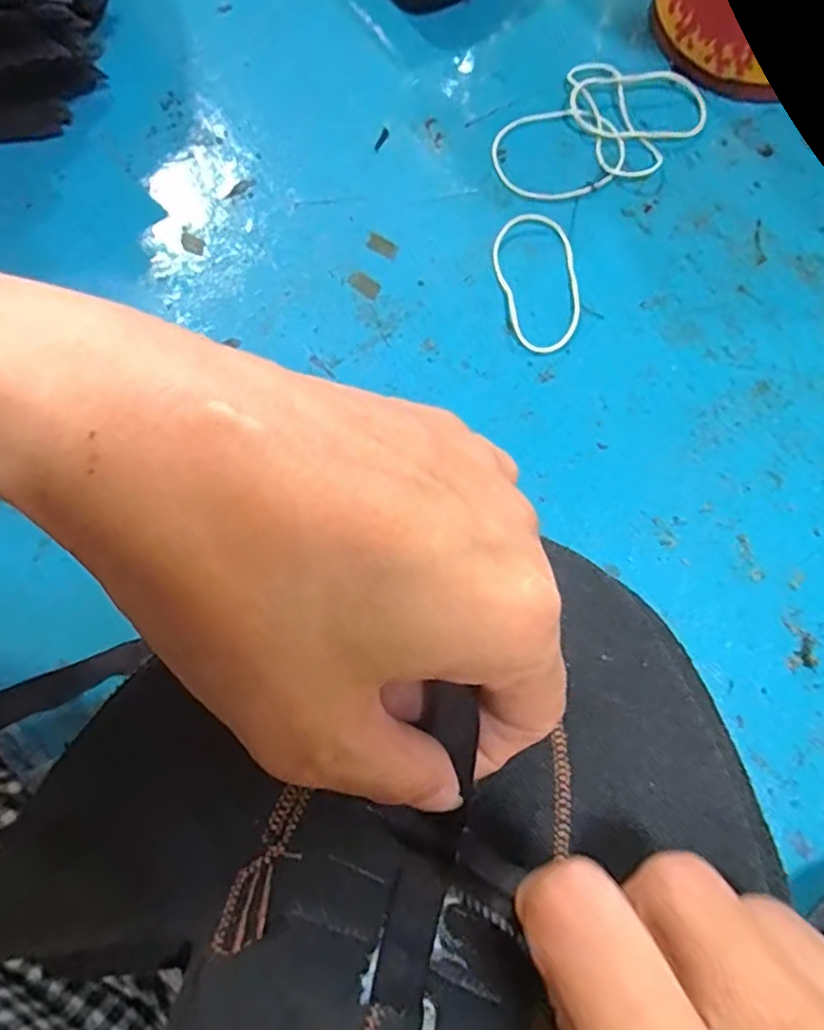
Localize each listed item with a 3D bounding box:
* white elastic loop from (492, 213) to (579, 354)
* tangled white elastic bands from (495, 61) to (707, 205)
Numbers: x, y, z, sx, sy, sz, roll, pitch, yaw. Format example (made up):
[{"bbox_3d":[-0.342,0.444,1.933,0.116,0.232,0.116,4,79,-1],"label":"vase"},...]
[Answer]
[{"bbox_3d":[0.054,-0.102,0.293,0.035,0.004,0.068,-4,75,-2],"label":"white elastic loop"},{"bbox_3d":[0.088,-0.181,0.315,0.104,0.007,0.063,-43,80,-11],"label":"tangled white elastic bands"}]

